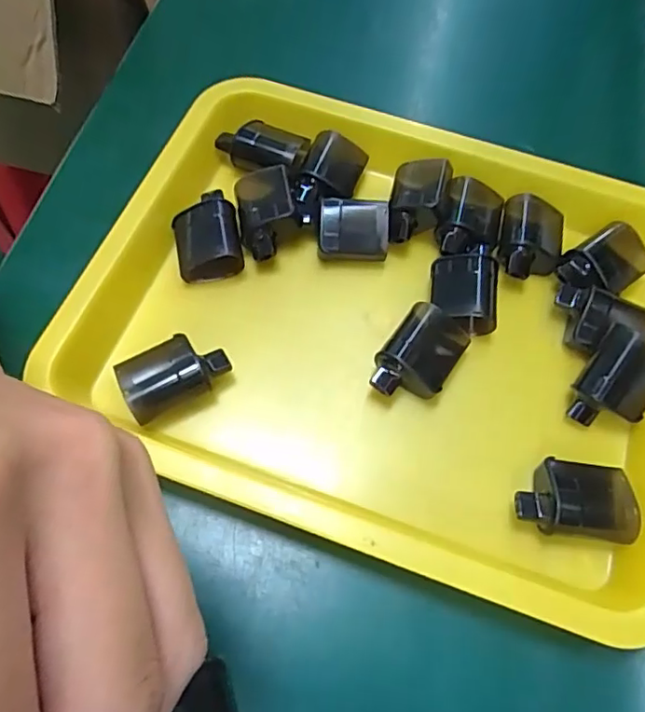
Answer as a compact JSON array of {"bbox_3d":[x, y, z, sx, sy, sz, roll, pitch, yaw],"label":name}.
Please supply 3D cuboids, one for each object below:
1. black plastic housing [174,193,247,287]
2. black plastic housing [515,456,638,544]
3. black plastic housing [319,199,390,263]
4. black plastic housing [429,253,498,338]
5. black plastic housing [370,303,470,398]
[{"bbox_3d":[-0.068,-0.070,0.342,0.039,0.022,0.048,-10,65,-7],"label":"black plastic housing"},{"bbox_3d":[0.125,0.072,0.289,0.057,0.020,0.037,6,64,1],"label":"black plastic housing"},{"bbox_3d":[0.019,-0.075,0.352,0.042,0.021,0.034,4,64,0],"label":"black plastic housing"},{"bbox_3d":[0.082,-0.035,0.333,0.038,0.026,0.043,10,64,3],"label":"black plastic housing"},{"bbox_3d":[0.054,0.000,0.317,0.038,0.026,0.058,30,67,12],"label":"black plastic housing"}]

